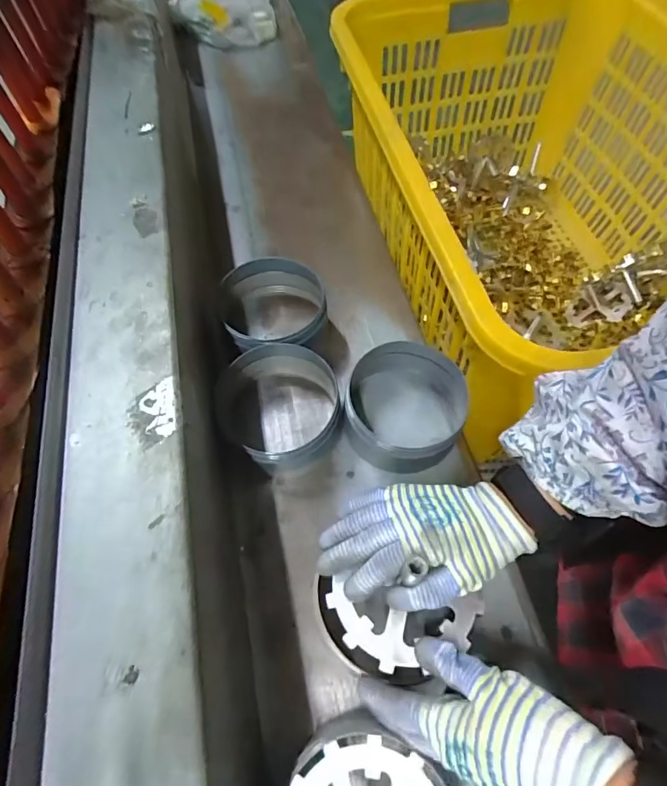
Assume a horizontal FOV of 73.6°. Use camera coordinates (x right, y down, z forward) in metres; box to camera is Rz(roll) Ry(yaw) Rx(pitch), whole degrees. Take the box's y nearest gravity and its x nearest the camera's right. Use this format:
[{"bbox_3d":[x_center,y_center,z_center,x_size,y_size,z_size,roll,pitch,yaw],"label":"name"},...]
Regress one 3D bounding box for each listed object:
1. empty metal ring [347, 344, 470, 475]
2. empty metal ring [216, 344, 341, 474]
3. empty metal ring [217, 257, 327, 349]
[{"bbox_3d":[0.083,0.016,0.512,0.138,0.065,0.133,6,60,3],"label":"empty metal ring"},{"bbox_3d":[-0.057,0.022,0.499,0.134,0.069,0.142,0,60,0],"label":"empty metal ring"},{"bbox_3d":[-0.074,-0.098,0.573,0.123,0.077,0.127,0,60,0],"label":"empty metal ring"}]

